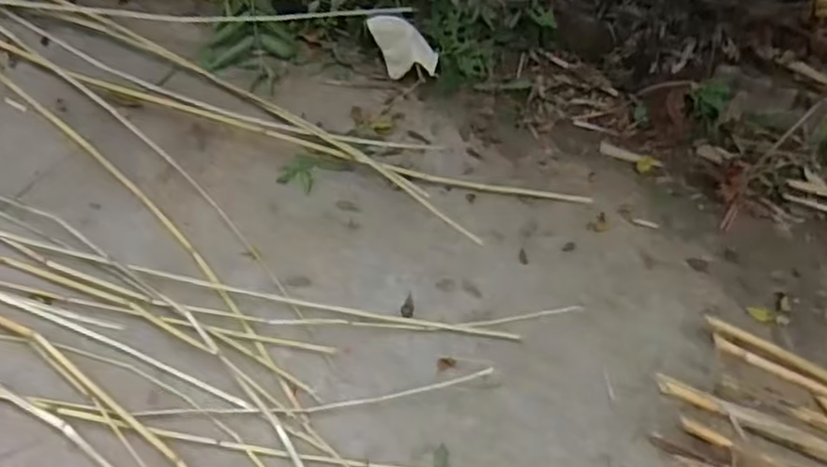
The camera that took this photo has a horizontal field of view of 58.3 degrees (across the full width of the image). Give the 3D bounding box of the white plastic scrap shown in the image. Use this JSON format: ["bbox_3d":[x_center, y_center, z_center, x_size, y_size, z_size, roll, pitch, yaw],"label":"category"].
[{"bbox_3d":[-0.018,-0.339,1.378,0.075,0.078,0.161,-29,59,-26],"label":"white plastic scrap"}]

